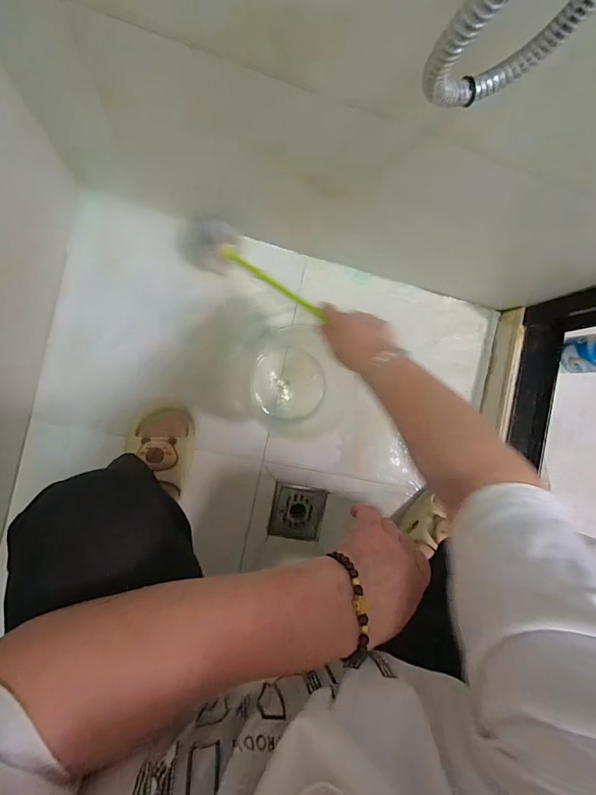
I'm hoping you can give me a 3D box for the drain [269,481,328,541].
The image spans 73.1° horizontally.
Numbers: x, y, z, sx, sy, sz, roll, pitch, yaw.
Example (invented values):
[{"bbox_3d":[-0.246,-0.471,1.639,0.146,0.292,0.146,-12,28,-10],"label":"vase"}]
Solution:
[{"bbox_3d":[0.000,0.216,0.758,0.099,0.011,0.098,12,88,-10],"label":"drain"}]

